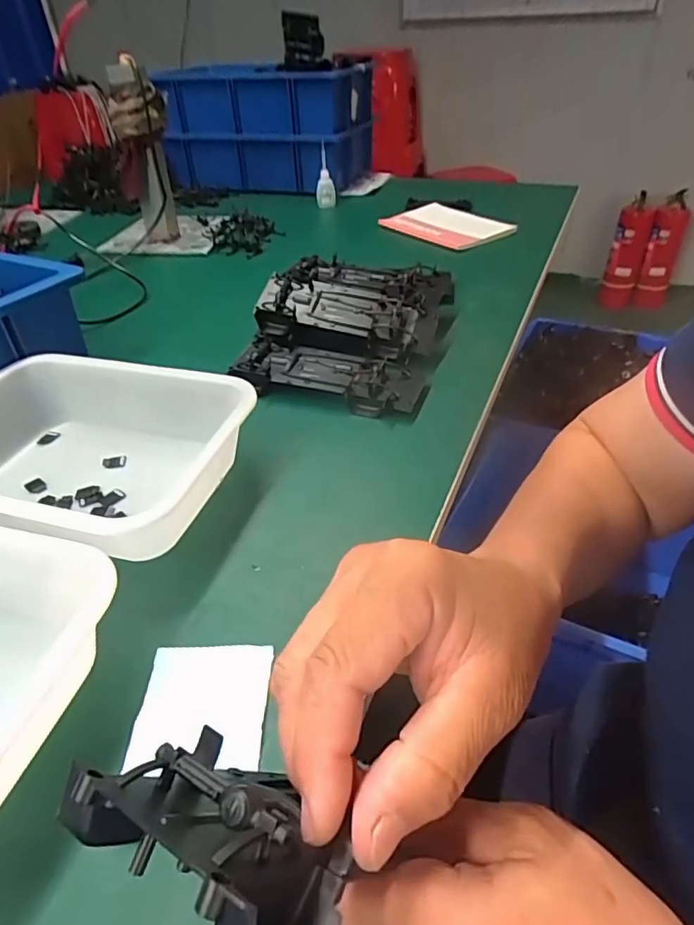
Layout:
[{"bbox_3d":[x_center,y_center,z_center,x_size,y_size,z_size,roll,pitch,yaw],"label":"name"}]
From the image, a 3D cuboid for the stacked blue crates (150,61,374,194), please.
[{"bbox_3d":[-0.153,-0.749,1.203,0.399,0.211,0.324,8,41,12],"label":"stacked blue crates"}]

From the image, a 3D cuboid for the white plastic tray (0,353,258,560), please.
[{"bbox_3d":[-0.212,-0.006,0.434,0.243,0.062,0.187,11,42,16],"label":"white plastic tray"}]

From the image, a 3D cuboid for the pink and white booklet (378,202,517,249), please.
[{"bbox_3d":[0.170,-0.405,0.922,0.135,0.009,0.188,-26,45,-25],"label":"pink and white booklet"}]

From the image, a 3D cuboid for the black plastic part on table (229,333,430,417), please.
[{"bbox_3d":[-0.019,-0.089,0.556,0.193,0.029,0.085,10,42,15],"label":"black plastic part on table"}]

